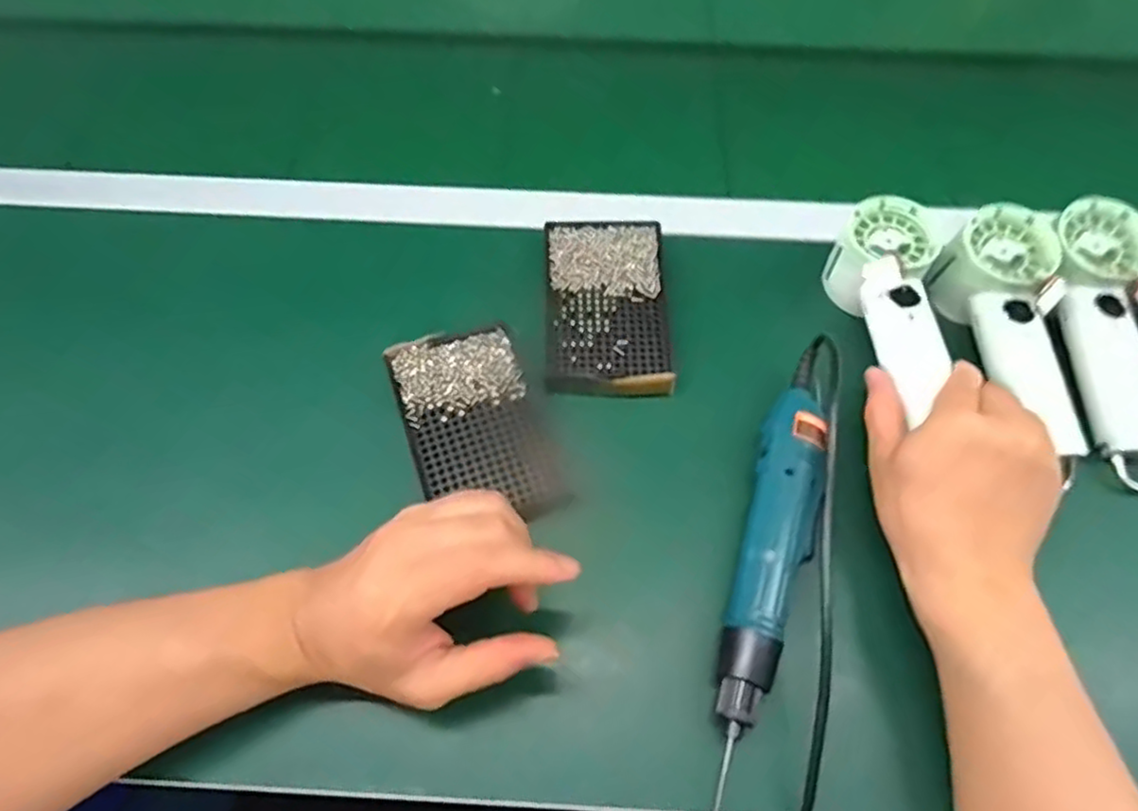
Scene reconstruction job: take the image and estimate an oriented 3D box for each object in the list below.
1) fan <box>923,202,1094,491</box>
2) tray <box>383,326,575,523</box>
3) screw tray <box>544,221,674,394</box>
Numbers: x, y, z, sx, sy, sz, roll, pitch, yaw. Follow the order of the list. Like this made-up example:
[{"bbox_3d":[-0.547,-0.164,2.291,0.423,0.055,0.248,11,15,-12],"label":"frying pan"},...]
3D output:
[{"bbox_3d":[0.308,-0.051,0.460,0.068,0.050,0.172,-11,63,-6],"label":"fan"},{"bbox_3d":[-0.061,0.013,0.446,0.084,0.020,0.137,-20,64,-10],"label":"tray"},{"bbox_3d":[0.027,-0.071,0.491,0.083,0.017,0.142,-1,62,0],"label":"screw tray"}]

